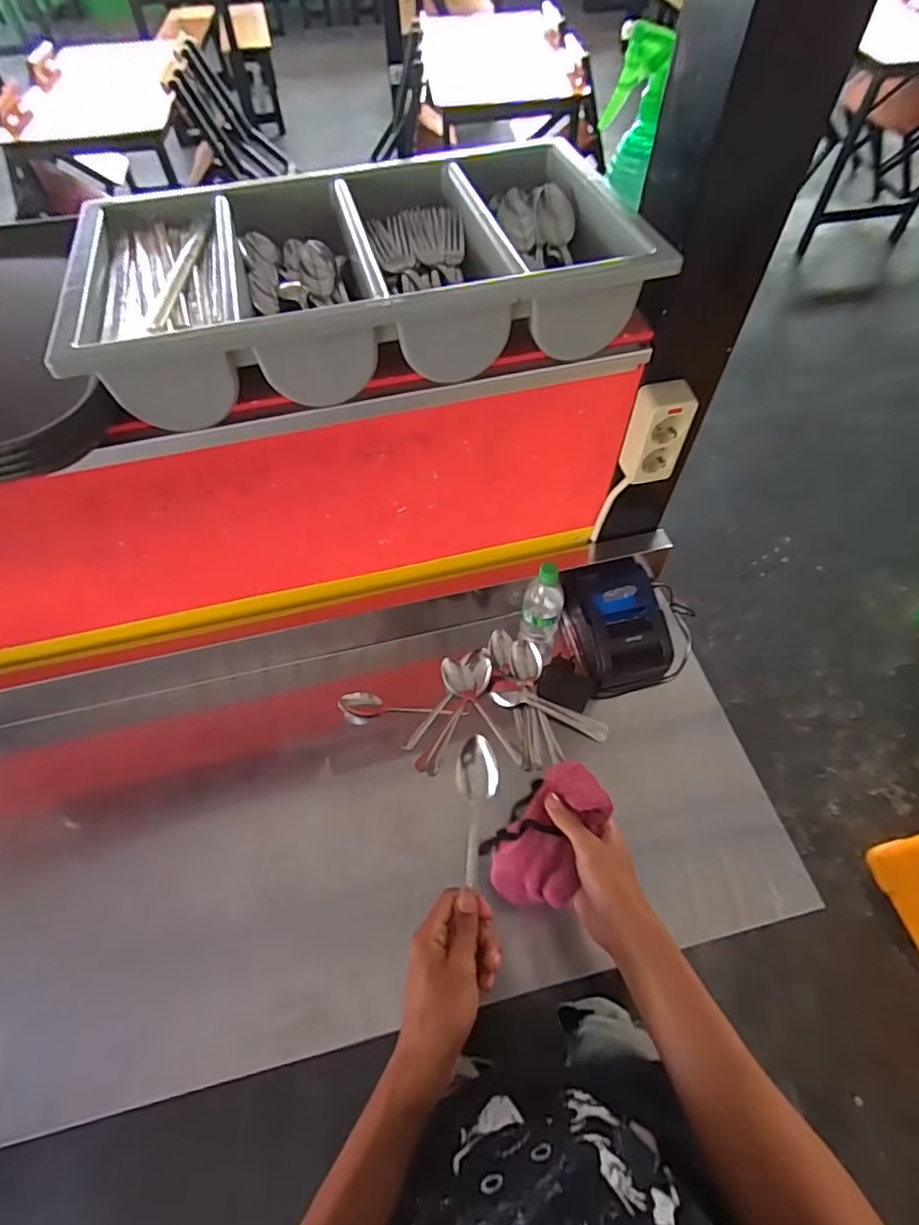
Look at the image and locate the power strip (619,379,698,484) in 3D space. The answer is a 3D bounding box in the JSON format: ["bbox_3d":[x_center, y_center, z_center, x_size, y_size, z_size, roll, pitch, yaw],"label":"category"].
[{"bbox_3d":[0.228,-0.206,0.645,0.055,0.110,0.043,-11,59,-5],"label":"power strip"}]

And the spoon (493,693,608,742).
[{"bbox_3d":[0.127,0.140,0.790,0.167,0.019,0.027,18,61,13],"label":"spoon"}]

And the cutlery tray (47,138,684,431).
[{"bbox_3d":[-0.094,-0.334,0.543,0.490,0.080,0.275,-14,59,-6],"label":"cutlery tray"}]

